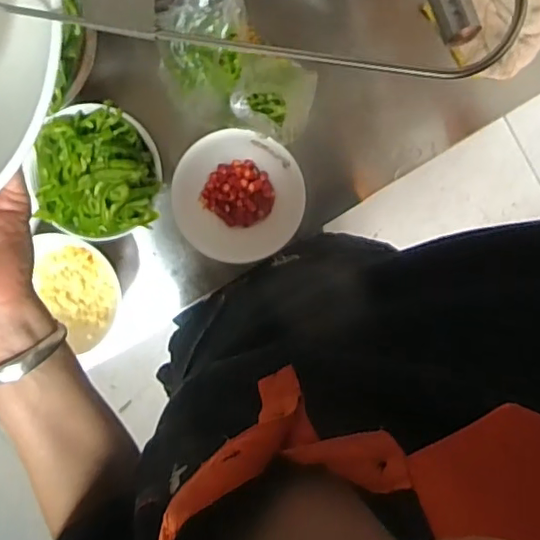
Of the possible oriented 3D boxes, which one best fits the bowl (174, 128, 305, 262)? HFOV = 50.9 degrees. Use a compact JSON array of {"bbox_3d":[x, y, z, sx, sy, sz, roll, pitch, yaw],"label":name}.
[{"bbox_3d":[-0.036,-0.087,0.658,0.142,0.089,0.140,0,99,-1],"label":"bowl"}]

